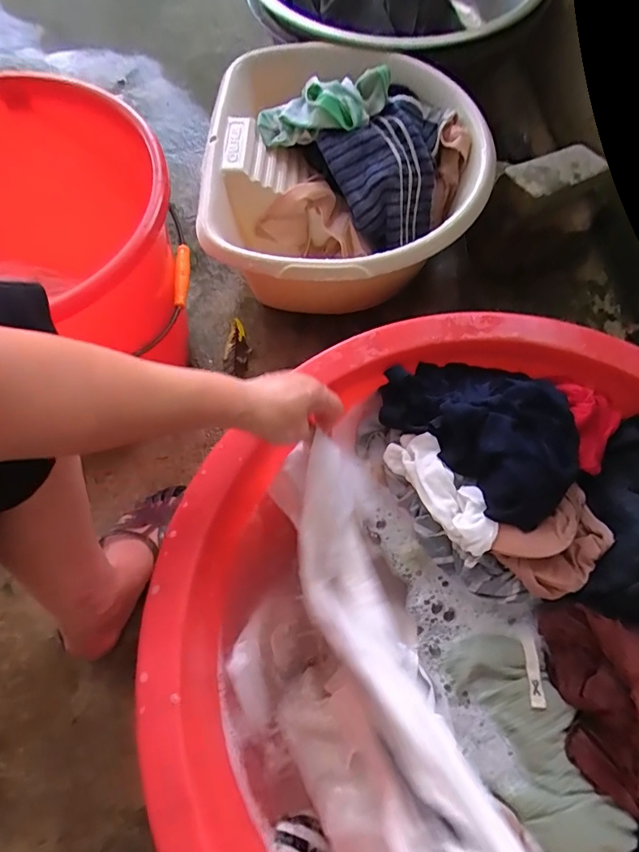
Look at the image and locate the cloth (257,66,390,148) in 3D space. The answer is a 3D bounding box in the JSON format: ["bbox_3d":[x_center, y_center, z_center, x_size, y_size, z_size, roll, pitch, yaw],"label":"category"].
[{"bbox_3d":[0.007,-0.458,0.688,0.195,0.047,0.090,-16,69,6],"label":"cloth"}]

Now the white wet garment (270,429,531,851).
[{"bbox_3d":[0.072,0.214,0.355,0.092,0.110,0.499,-21,47,-11],"label":"white wet garment"}]

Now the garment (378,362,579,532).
[{"bbox_3d":[0.188,-0.010,0.521,0.159,0.079,0.221,-36,74,-16],"label":"garment"}]

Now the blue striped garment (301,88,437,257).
[{"bbox_3d":[0.110,-0.373,0.704,0.189,0.104,0.174,-28,72,-13],"label":"blue striped garment"}]

